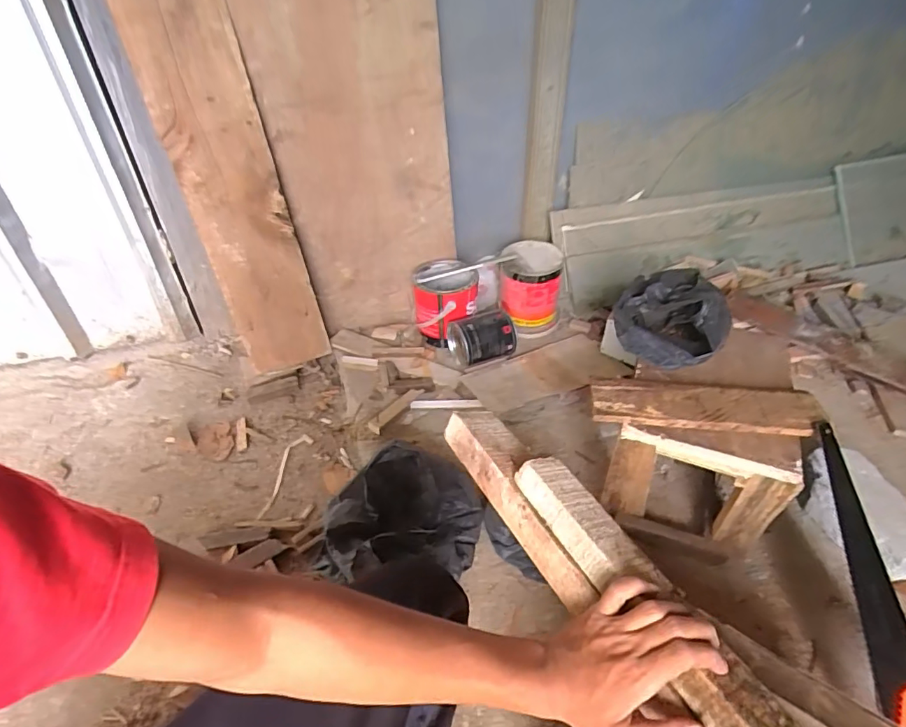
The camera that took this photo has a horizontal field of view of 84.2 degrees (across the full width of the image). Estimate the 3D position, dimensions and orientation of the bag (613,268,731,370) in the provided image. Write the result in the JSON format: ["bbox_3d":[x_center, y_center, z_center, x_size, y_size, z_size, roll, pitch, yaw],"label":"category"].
[{"bbox_3d":[0.362,-0.073,0.835,0.167,0.085,0.196,4,40,6],"label":"bag"}]

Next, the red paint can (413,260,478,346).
[{"bbox_3d":[-0.014,-0.141,1.192,0.149,0.147,0.151,-3,40,-2],"label":"red paint can"}]

